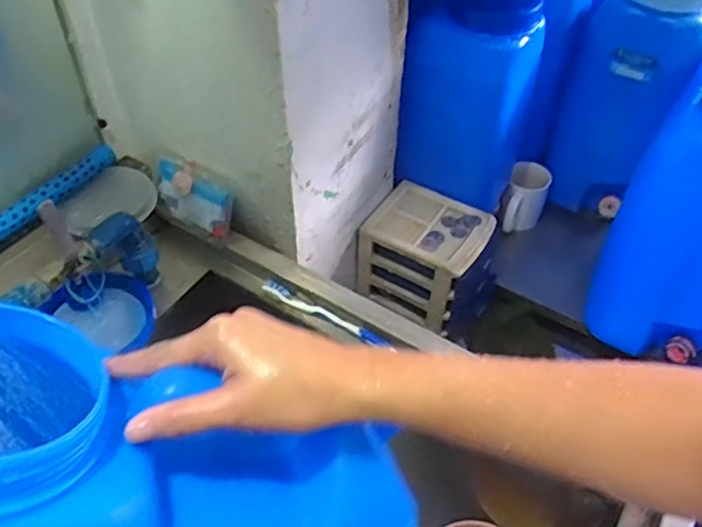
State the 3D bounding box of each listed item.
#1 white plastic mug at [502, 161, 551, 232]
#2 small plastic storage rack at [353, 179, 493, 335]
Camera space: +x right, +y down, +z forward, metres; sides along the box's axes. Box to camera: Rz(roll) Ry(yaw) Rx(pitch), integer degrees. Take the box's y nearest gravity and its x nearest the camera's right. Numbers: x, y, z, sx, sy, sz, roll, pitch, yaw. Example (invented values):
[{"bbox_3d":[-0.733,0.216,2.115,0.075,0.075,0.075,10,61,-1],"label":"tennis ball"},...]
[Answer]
[{"bbox_3d":[0.308,-0.111,1.092,0.071,0.098,0.086,14,49,12],"label":"white plastic mug"},{"bbox_3d":[0.114,-0.010,0.950,0.167,0.140,0.144,26,52,21],"label":"small plastic storage rack"}]

